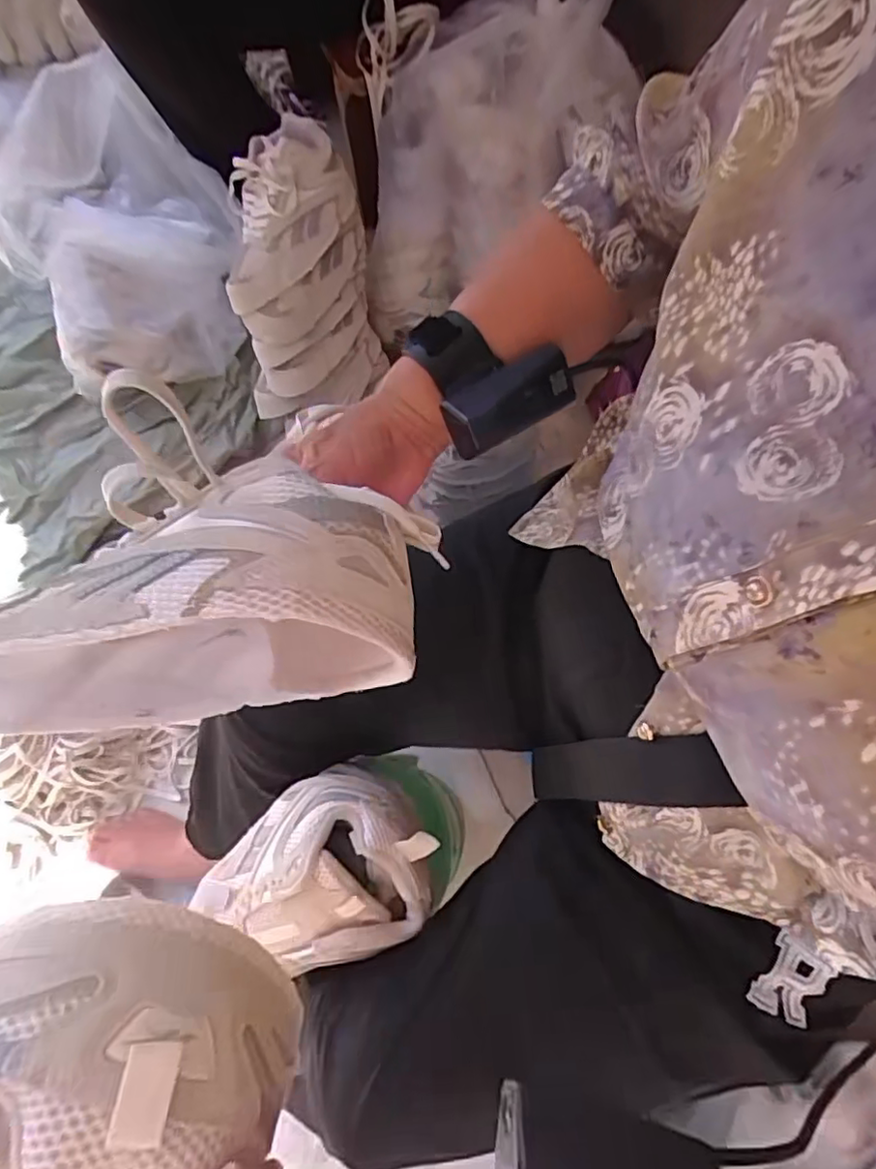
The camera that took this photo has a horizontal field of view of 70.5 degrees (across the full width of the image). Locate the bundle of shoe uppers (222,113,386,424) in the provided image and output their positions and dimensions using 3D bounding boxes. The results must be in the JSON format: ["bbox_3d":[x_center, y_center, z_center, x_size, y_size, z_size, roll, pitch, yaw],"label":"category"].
[{"bbox_3d":[-0.193,-0.415,0.846,0.198,0.337,0.114,-34,43,-29],"label":"bundle of shoe uppers"}]

